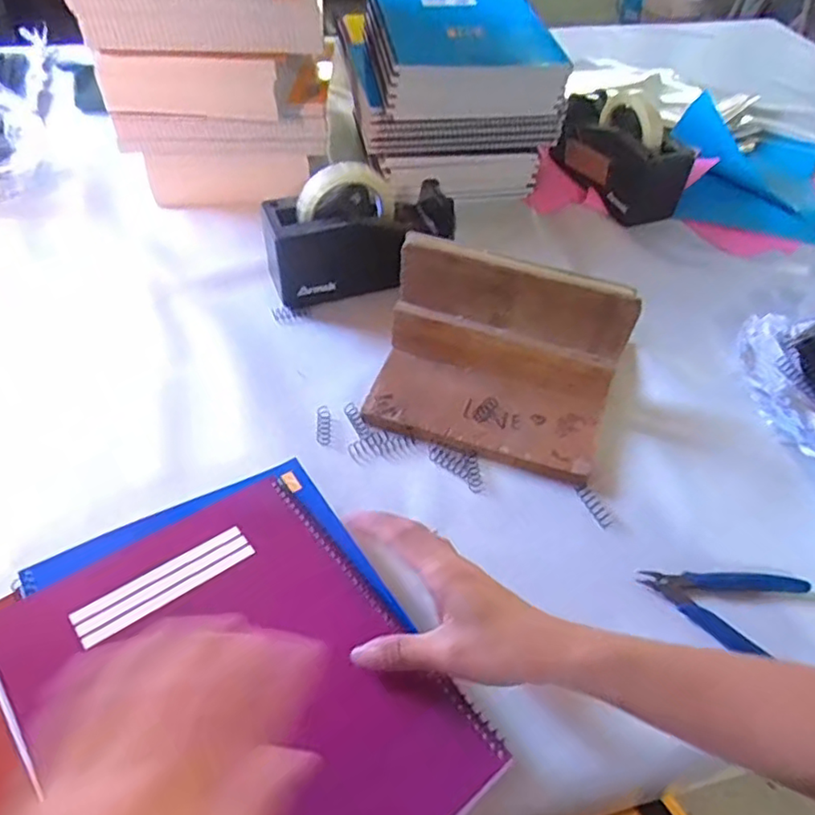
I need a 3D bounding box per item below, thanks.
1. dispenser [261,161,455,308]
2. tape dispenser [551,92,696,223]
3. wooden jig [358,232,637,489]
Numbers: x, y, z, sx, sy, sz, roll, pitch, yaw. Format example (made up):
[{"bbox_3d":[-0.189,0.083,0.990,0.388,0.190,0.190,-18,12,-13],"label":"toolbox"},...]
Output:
[{"bbox_3d":[-0.049,-0.187,0.656,0.197,0.112,0.075,-13,51,-14],"label":"dispenser"},{"bbox_3d":[0.260,-0.325,0.787,0.073,0.110,0.194,-26,56,-23],"label":"tape dispenser"},{"bbox_3d":[0.075,-0.042,0.535,0.206,0.121,0.123,16,50,11],"label":"wooden jig"}]

